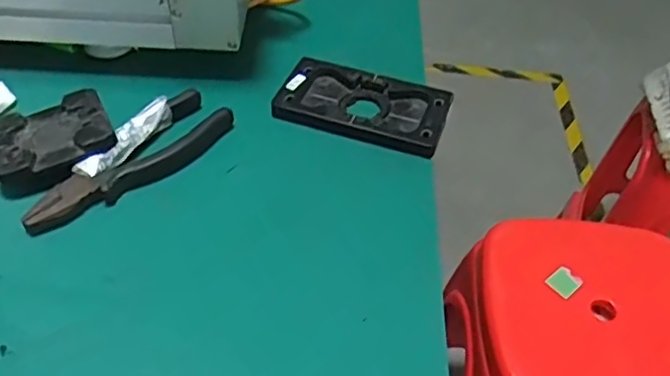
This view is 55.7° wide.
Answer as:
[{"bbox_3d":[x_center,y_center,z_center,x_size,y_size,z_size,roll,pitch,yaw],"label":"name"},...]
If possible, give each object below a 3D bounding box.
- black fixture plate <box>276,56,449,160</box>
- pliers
[{"bbox_3d":[0.022,-0.066,0.491,0.129,0.011,0.081,16,45,10],"label":"black fixture plate"},{"bbox_3d":[-0.138,-0.021,0.435,0.048,0.018,0.155,26,47,20],"label":"pliers"}]

